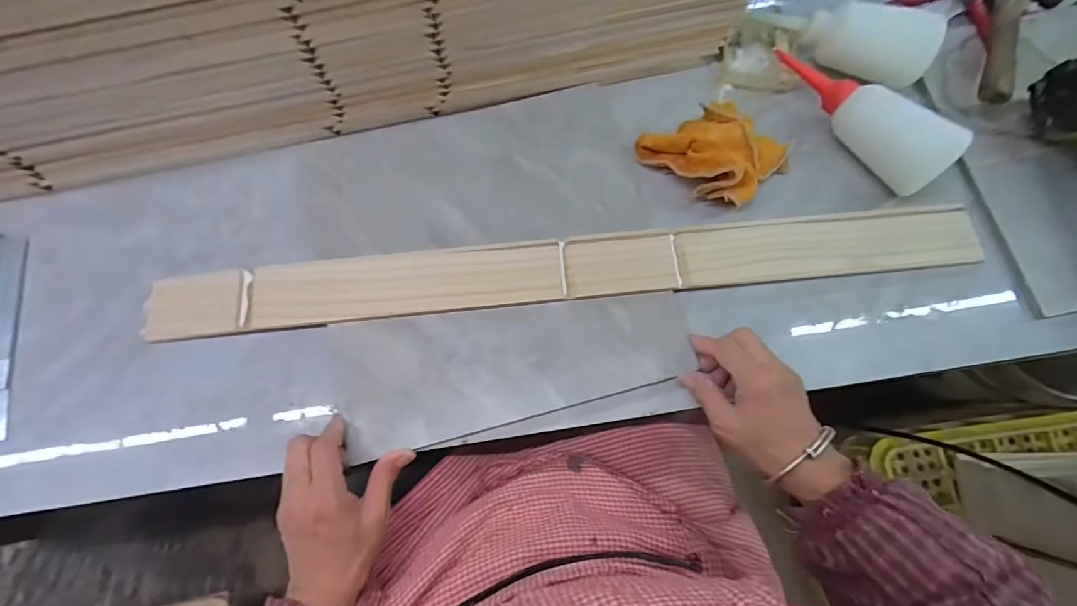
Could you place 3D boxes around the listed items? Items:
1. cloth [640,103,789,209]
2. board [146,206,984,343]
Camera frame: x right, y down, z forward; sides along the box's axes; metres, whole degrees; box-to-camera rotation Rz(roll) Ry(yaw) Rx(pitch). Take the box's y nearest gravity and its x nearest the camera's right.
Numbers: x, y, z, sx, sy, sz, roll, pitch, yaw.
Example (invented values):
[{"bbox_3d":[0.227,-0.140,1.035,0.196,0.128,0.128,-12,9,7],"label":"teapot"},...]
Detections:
[{"bbox_3d":[0.166,-0.144,0.426,0.109,0.040,0.110,-37,78,-8],"label":"cloth"},{"bbox_3d":[0.017,-0.029,0.405,0.710,0.015,0.055,-6,78,0],"label":"board"}]

